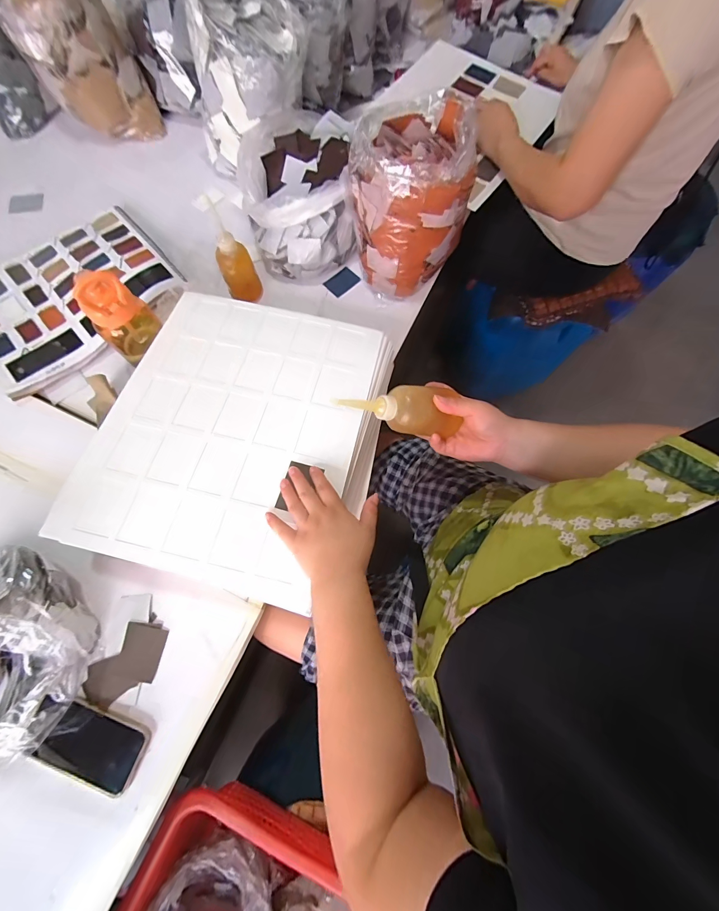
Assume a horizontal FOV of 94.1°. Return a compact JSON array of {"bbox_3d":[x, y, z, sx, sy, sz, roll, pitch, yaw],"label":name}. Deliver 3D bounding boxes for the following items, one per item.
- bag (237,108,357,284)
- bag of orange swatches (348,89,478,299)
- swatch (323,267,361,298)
[{"bbox_3d":[-0.117,-0.506,0.657,0.201,0.138,0.287,-3,73,0],"label":"bag"},{"bbox_3d":[0.083,-0.438,0.591,0.193,0.214,0.196,1,73,1],"label":"bag of orange swatches"},{"bbox_3d":[-0.032,-0.359,0.687,0.051,0.010,0.078,38,77,11],"label":"swatch"}]

